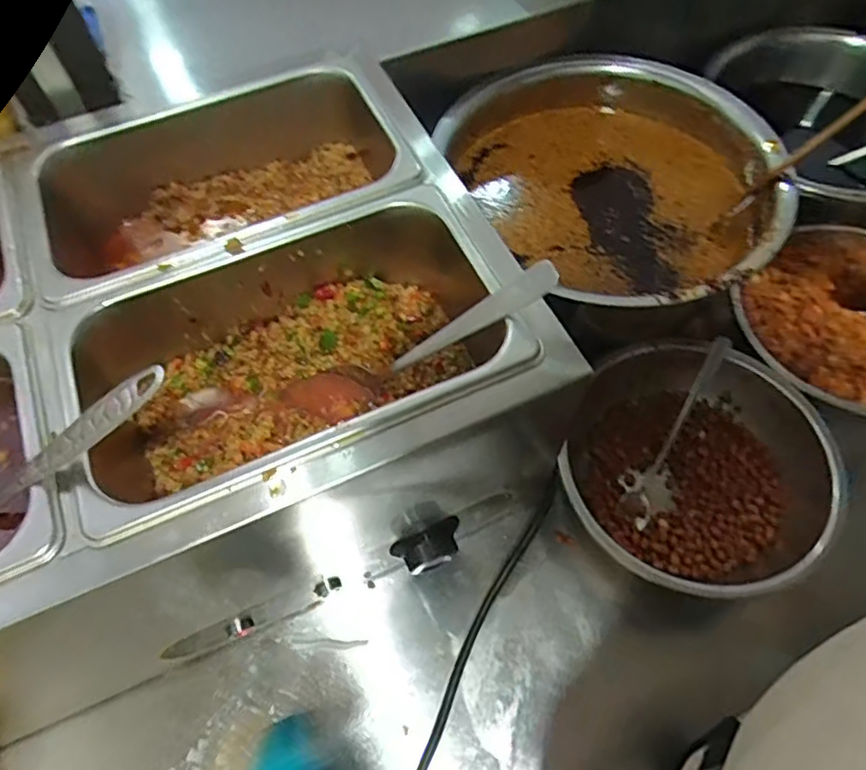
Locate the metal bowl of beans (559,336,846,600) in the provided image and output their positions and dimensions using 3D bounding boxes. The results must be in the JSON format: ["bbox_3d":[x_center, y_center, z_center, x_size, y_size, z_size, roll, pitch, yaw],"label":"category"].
[{"bbox_3d":[0.211,0.074,0.498,0.214,0.103,0.209,0,61,1],"label":"metal bowl of beans"}]

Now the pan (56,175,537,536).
[{"bbox_3d":[-0.084,-0.013,0.384,0.255,0.082,0.156,-23,63,-12],"label":"pan"}]

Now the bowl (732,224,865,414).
[{"bbox_3d":[0.378,-0.053,0.544,0.193,0.072,0.184,0,61,1],"label":"bowl"}]

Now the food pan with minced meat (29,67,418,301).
[{"bbox_3d":[-0.150,-0.140,0.452,0.253,0.087,0.164,-21,62,-11],"label":"food pan with minced meat"}]

